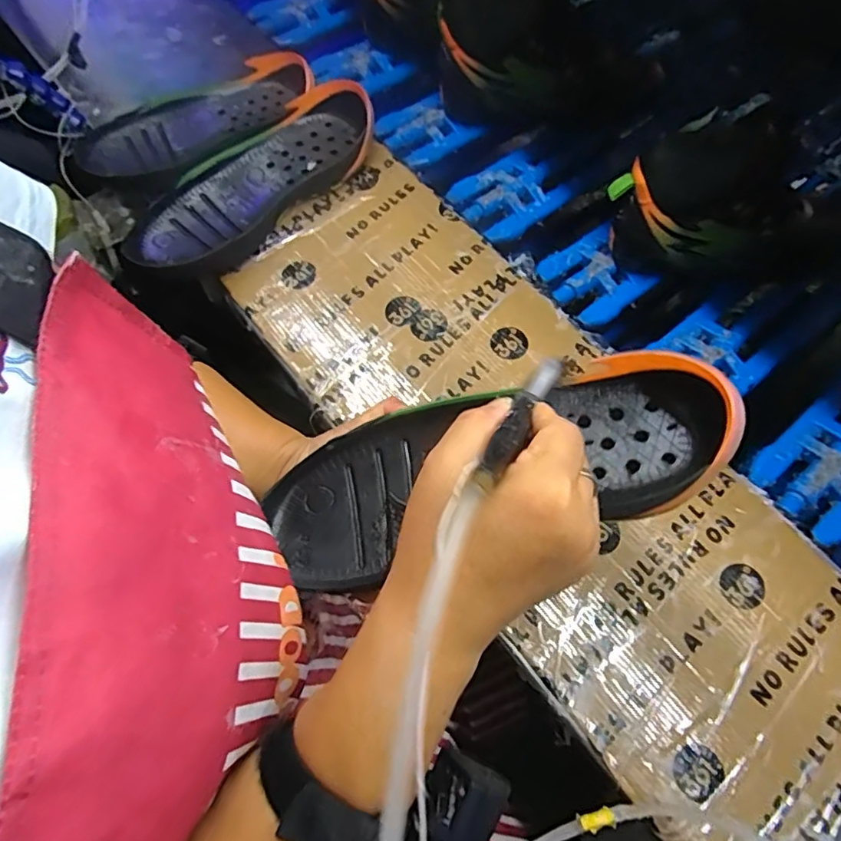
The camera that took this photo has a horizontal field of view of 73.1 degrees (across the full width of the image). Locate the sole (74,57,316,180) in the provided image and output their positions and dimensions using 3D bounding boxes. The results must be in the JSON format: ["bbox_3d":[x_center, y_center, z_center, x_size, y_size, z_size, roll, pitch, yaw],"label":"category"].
[{"bbox_3d":[-0.237,-0.320,0.606,0.253,0.036,0.103,-29,66,-12],"label":"sole"}]

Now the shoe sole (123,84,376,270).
[{"bbox_3d":[-0.170,-0.239,0.572,0.277,0.057,0.122,-42,70,-17],"label":"shoe sole"}]

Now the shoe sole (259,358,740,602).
[{"bbox_3d":[0.033,0.031,0.331,0.274,0.042,0.104,-12,63,14],"label":"shoe sole"}]

